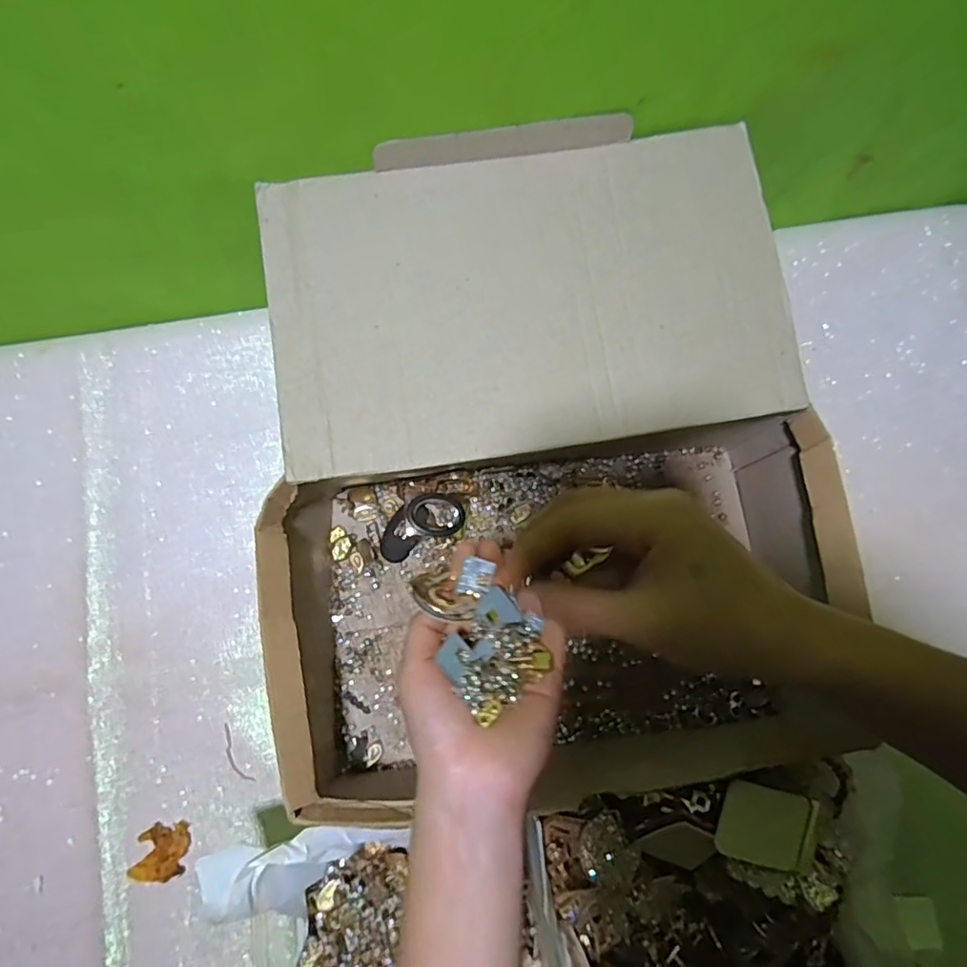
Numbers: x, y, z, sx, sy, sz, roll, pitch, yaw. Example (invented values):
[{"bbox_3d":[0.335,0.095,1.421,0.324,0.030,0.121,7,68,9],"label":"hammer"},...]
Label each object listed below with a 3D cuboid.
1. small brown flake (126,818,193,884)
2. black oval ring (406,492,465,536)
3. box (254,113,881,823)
[{"bbox_3d":[-0.215,0.246,0.391,0.033,0.008,0.036,5,78,0],"label":"small brown flake"},{"bbox_3d":[-0.036,0.023,0.439,0.043,0.010,0.031,-2,78,-1],"label":"black oval ring"},{"bbox_3d":[0.035,-0.016,0.389,0.334,0.119,0.381,-7,78,-2],"label":"box"}]

